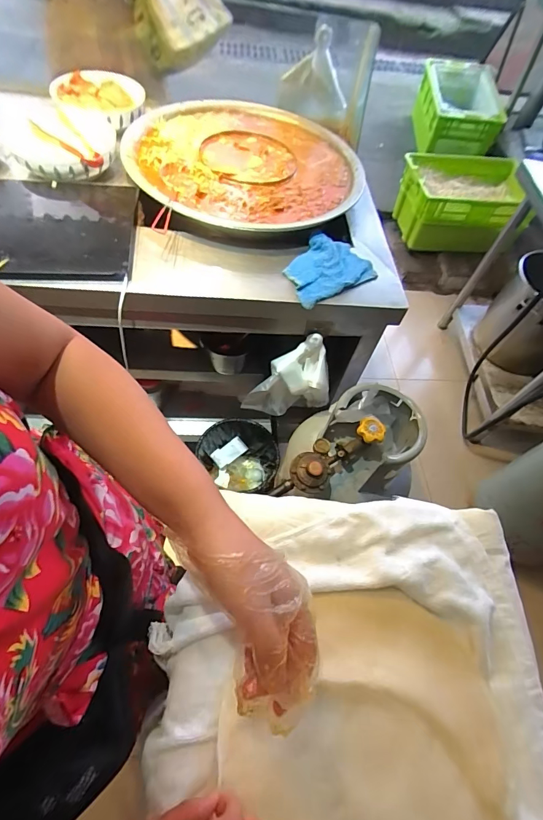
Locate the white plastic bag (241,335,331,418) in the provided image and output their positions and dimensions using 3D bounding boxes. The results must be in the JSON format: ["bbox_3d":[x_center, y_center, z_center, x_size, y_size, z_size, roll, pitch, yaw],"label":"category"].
[{"bbox_3d":[0.038,-0.069,0.959,0.216,0.232,0.068,4,56,2],"label":"white plastic bag"}]

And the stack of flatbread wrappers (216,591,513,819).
[{"bbox_3d":[0.082,0.327,0.318,0.243,0.034,0.311,-1,56,-1],"label":"stack of flatbread wrappers"}]

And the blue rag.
[{"bbox_3d":[0.114,-0.307,0.840,0.213,0.035,0.149,-32,62,-20],"label":"blue rag"}]

